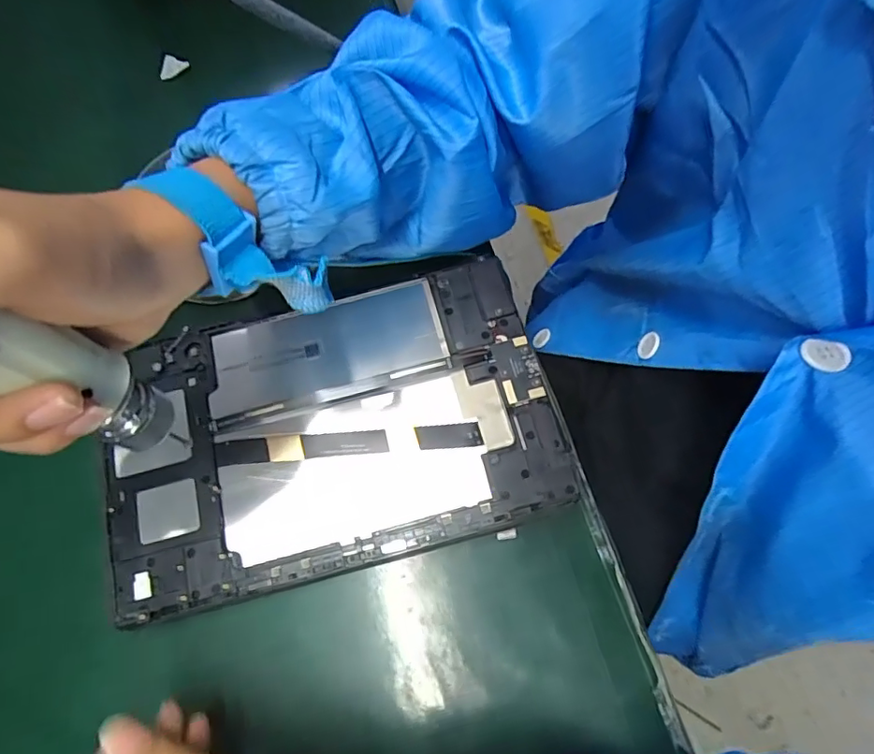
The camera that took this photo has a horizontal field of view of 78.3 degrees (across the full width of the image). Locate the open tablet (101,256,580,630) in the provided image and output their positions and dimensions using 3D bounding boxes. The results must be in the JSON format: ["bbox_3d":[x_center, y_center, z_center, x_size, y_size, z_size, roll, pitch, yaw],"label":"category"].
[{"bbox_3d":[-0.060,0.026,0.292,0.237,0.009,0.147,-15,72,-2],"label":"open tablet"}]

